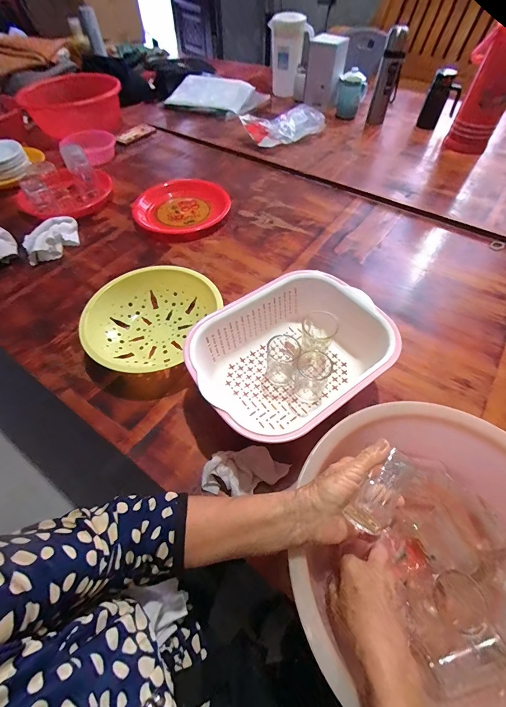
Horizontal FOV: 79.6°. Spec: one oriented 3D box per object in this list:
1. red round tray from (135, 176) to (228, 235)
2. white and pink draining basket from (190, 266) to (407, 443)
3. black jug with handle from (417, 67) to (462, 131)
[{"bbox_3d":[-0.206,-0.410,0.838,0.239,0.038,0.228,0,56,0],"label":"red round tray"},{"bbox_3d":[0.064,0.009,0.505,0.298,0.121,0.233,-32,62,-19],"label":"white and pink draining basket"},{"bbox_3d":[0.670,-0.897,1.078,0.104,0.153,0.070,27,61,17],"label":"black jug with handle"}]

